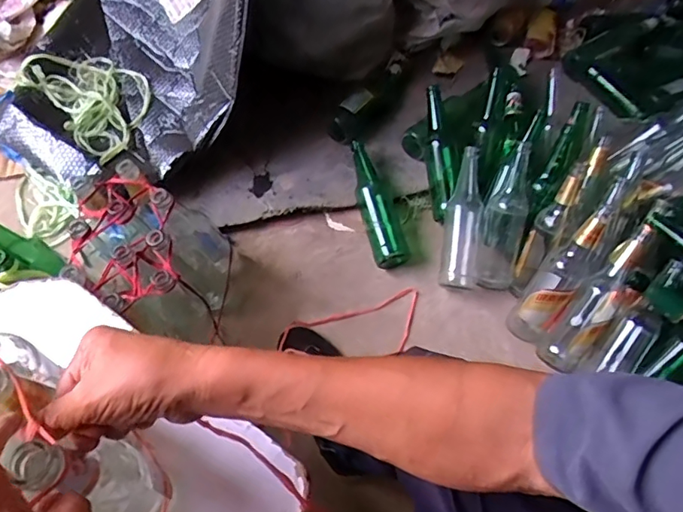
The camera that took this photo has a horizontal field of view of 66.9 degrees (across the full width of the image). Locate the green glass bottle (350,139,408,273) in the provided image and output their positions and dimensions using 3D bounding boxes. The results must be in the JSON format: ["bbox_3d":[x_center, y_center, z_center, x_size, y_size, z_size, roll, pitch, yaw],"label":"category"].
[{"bbox_3d":[0.069,-0.106,1.009,0.067,0.072,0.259,-11,63,-10],"label":"green glass bottle"}]

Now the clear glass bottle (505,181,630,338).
[{"bbox_3d":[0.379,0.017,0.863,0.068,0.254,0.075,32,27,13],"label":"clear glass bottle"}]

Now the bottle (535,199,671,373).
[{"bbox_3d":[0.454,0.053,0.867,0.087,0.089,0.296,34,103,14],"label":"bottle"}]

